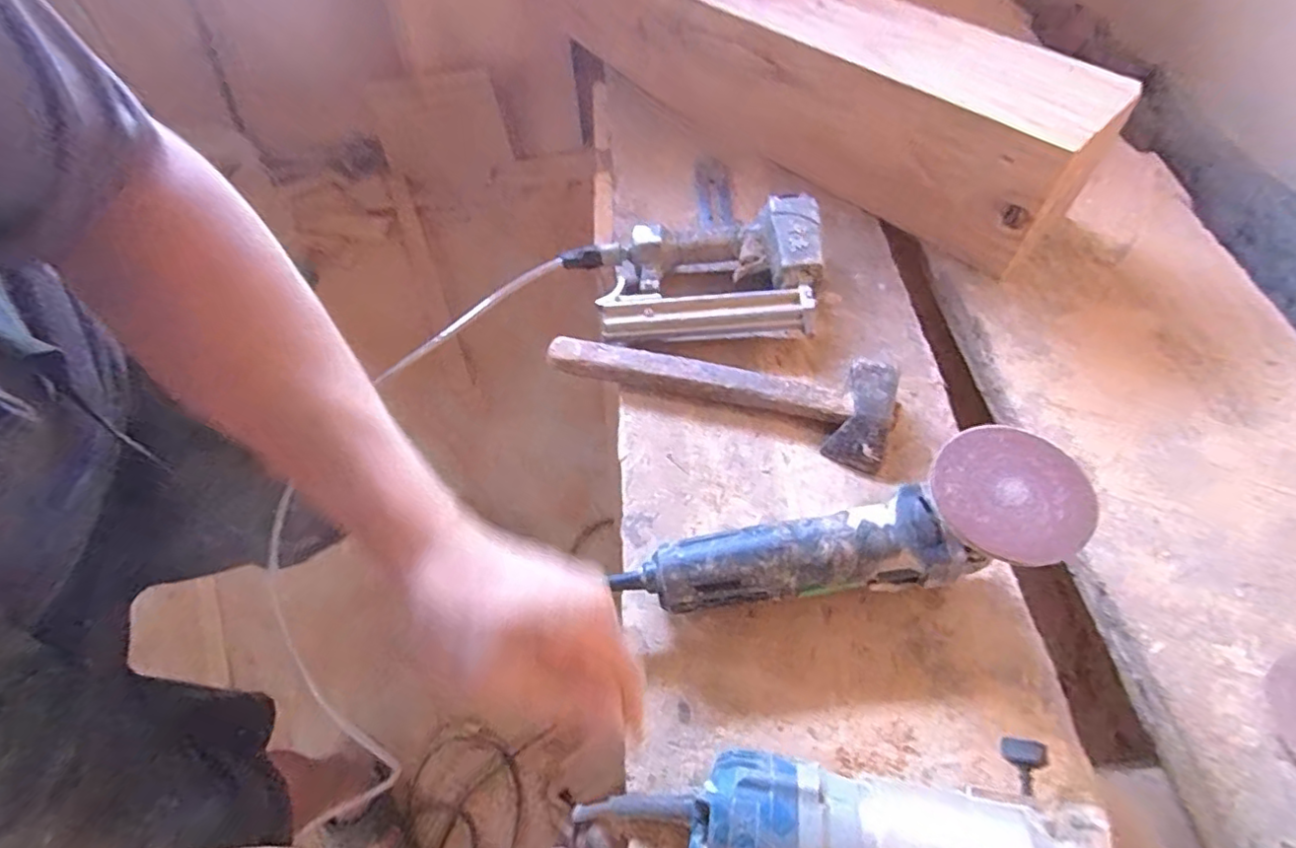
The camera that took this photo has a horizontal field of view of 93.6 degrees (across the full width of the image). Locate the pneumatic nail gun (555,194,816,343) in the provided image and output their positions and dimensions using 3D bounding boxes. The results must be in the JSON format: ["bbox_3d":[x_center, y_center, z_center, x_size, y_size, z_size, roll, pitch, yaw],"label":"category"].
[{"bbox_3d":[0.048,-0.157,0.636,0.258,0.065,0.159,-3,55,1],"label":"pneumatic nail gun"}]

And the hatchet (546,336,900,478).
[{"bbox_3d":[0.064,-0.050,0.576,0.324,0.042,0.093,19,58,16],"label":"hatchet"}]

